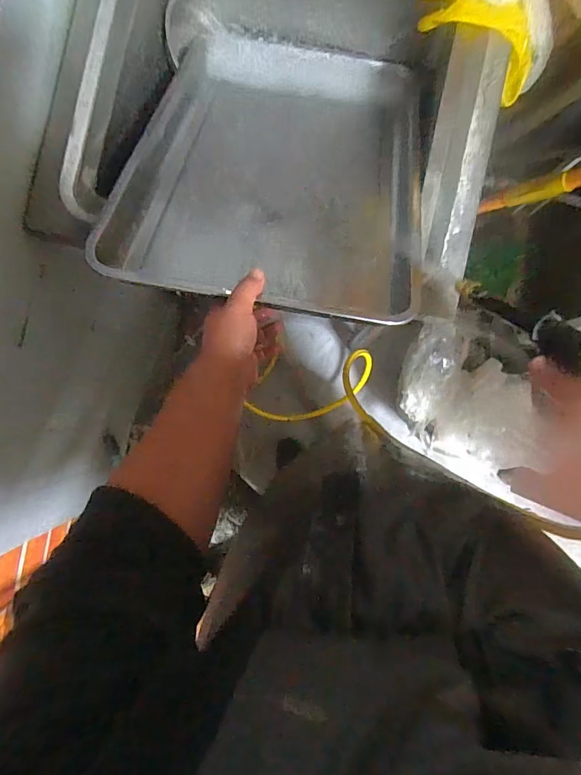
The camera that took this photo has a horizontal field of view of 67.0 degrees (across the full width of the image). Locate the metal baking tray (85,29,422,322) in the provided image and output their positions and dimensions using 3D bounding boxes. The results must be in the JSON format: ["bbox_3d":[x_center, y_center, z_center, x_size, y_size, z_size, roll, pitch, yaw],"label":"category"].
[{"bbox_3d":[-0.011,-0.348,0.659,0.386,0.068,0.553,9,60,0],"label":"metal baking tray"}]

